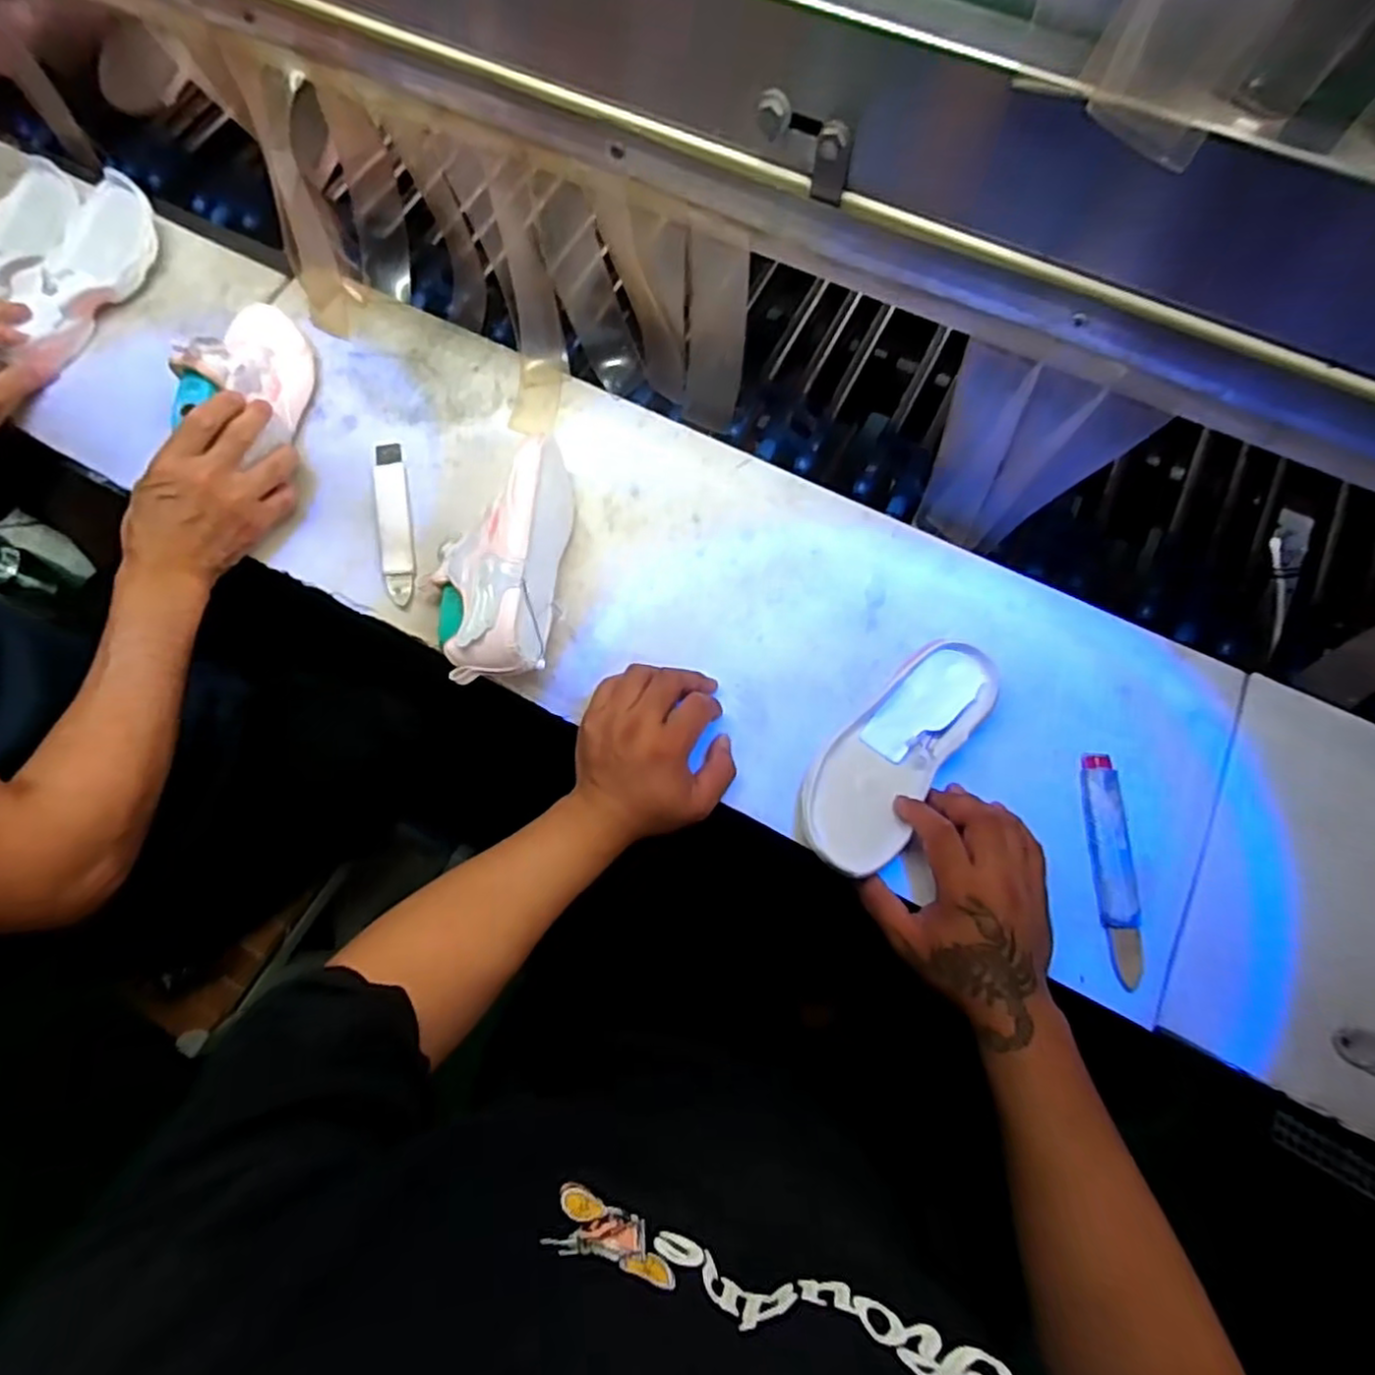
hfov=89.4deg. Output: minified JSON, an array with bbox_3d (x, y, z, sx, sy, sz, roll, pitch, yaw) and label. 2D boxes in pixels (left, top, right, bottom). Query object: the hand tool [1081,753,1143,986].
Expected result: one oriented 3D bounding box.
[{"bbox_3d":[0.311,0.129,0.508,0.025,0.013,0.163,3,72,2],"label":"hand tool"}]

